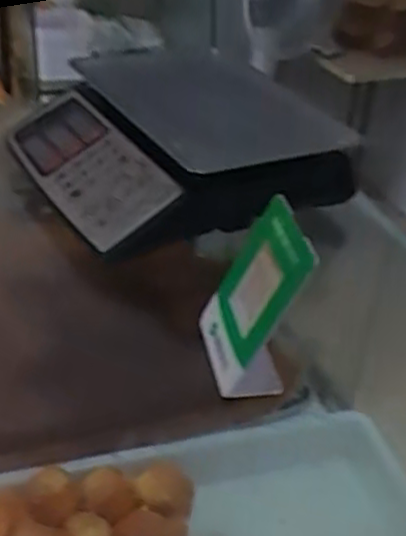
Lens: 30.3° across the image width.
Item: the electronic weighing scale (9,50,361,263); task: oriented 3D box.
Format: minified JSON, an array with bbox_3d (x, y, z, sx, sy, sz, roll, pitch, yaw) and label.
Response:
[{"bbox_3d":[-0.038,-0.167,0.952,0.342,0.109,0.320,-15,39,-26],"label":"electronic weighing scale"}]

